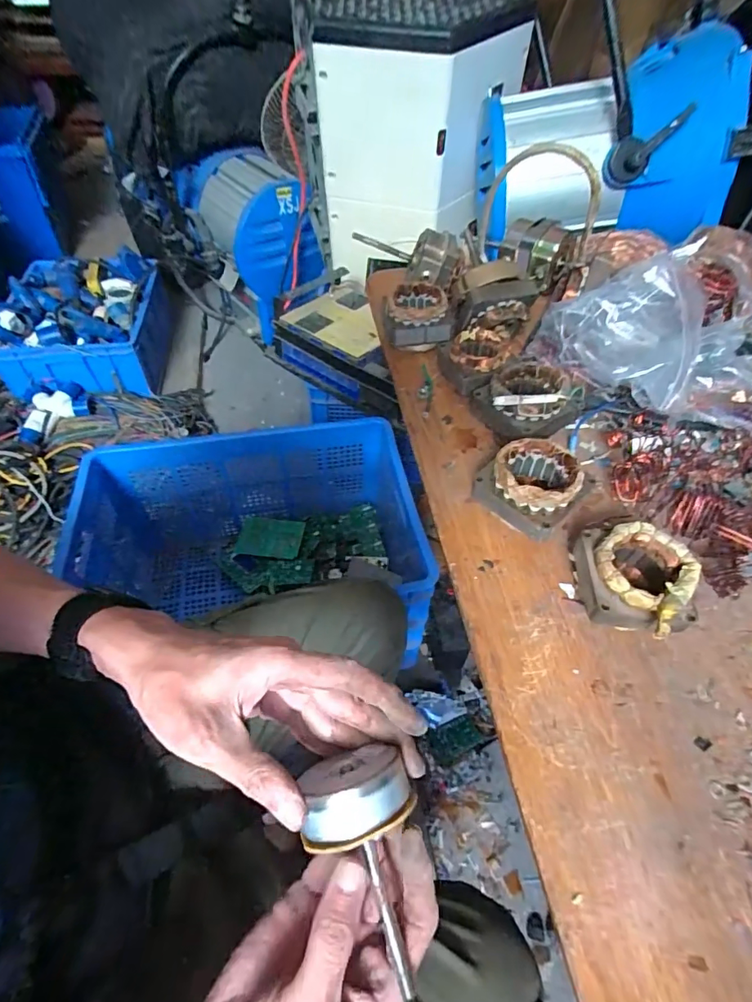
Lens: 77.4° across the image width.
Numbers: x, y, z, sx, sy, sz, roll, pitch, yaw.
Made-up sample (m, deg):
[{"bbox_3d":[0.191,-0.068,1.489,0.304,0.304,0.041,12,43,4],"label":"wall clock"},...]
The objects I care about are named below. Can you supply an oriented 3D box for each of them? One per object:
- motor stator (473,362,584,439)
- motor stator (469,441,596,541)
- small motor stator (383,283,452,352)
[{"bbox_3d":[0.150,-0.098,0.480,0.081,0.066,0.081,-1,52,1],"label":"motor stator"},{"bbox_3d":[0.137,-0.010,0.417,0.084,0.060,0.083,35,61,26],"label":"motor stator"},{"bbox_3d":[0.050,-0.227,0.576,0.078,0.043,0.080,-3,52,0],"label":"small motor stator"}]

